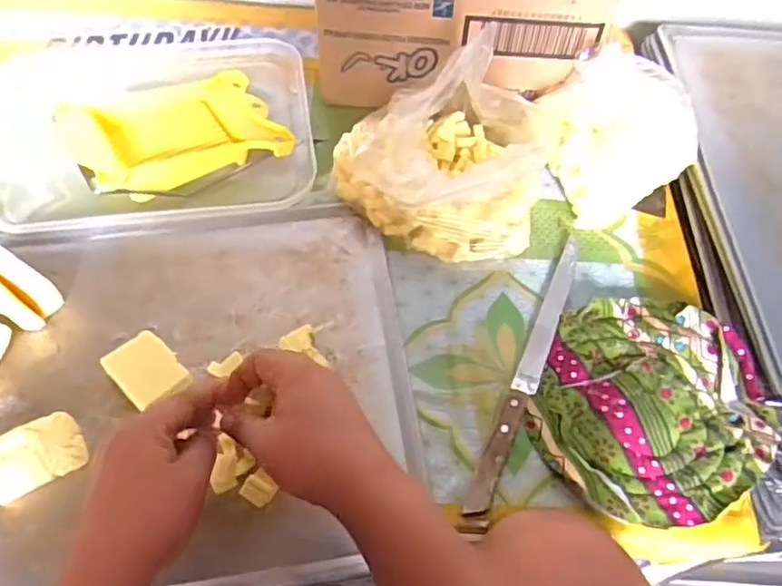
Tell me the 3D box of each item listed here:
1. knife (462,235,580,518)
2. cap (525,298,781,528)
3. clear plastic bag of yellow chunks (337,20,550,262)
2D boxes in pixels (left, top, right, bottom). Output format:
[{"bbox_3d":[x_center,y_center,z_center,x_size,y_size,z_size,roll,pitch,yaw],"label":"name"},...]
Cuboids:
[{"bbox_3d":[0.115,0.055,0.513,0.019,0.014,0.266,23,59,11],"label":"knife"},{"bbox_3d":[0.205,0.088,0.489,0.172,0.025,0.178,1,58,-2],"label":"cap"},{"bbox_3d":[0.047,-0.131,0.548,0.192,0.147,0.166,0,58,-3],"label":"clear plastic bag of yellow chunks"}]

